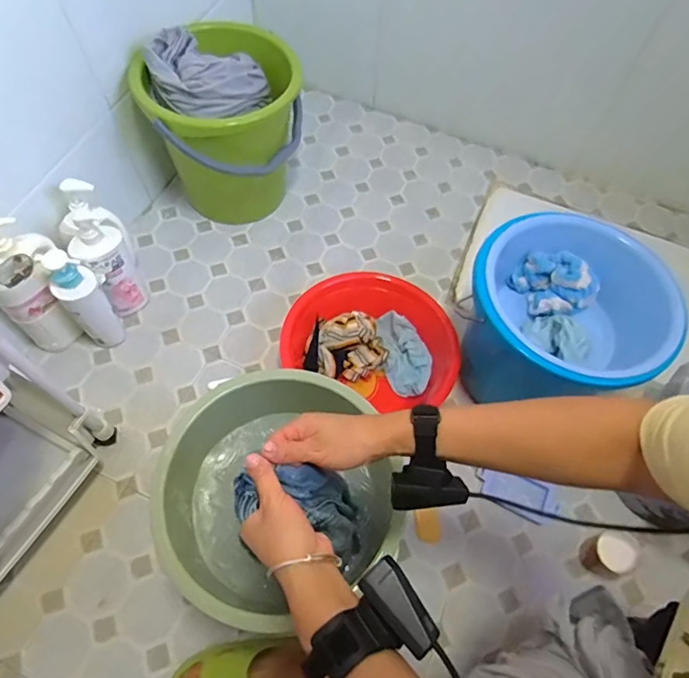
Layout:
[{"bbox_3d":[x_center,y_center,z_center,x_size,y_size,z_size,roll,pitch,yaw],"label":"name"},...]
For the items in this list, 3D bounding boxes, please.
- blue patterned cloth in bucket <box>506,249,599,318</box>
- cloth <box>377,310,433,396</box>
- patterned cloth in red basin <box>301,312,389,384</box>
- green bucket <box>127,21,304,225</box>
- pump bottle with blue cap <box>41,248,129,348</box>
[{"bbox_3d":[0.375,-0.102,0.879,0.114,0.073,0.113,-22,65,-14],"label":"blue patterned cloth in bucket"},{"bbox_3d":[0.123,0.027,1.010,0.093,0.022,0.177,-17,76,13],"label":"cloth"},{"bbox_3d":[-0.003,0.016,0.996,0.160,0.067,0.124,-14,63,-10],"label":"patterned cloth in red basin"},{"bbox_3d":[-0.251,-0.442,1.079,0.289,0.348,0.285,1,61,-2],"label":"green bucket"},{"bbox_3d":[-0.472,-0.062,0.913,0.069,0.250,0.067,-40,70,-22],"label":"pump bottle with blue cap"}]

